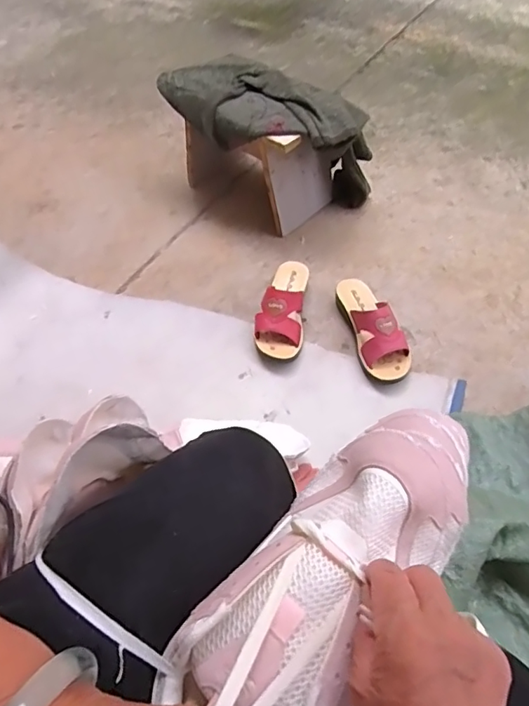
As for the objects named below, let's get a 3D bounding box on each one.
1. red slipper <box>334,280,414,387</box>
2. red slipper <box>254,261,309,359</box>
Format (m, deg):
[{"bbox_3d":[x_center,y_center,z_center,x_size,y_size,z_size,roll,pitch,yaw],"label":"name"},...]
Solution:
[{"bbox_3d":[0.189,-0.053,0.908,0.079,0.082,0.225,-15,56,-7],"label":"red slipper"},{"bbox_3d":[0.034,-0.092,0.953,0.084,0.079,0.220,5,56,7],"label":"red slipper"}]

